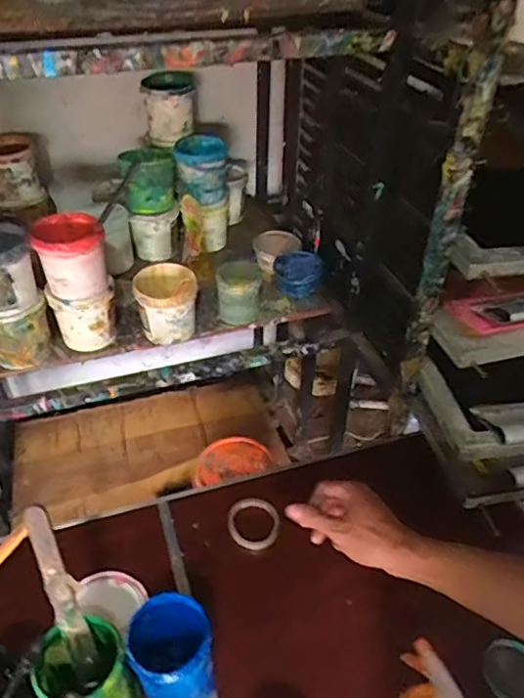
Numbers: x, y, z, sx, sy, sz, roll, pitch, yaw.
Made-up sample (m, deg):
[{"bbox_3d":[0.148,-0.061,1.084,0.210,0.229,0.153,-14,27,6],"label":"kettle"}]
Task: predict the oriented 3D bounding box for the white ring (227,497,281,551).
[{"bbox_3d":[-0.014,0.292,0.931,0.091,0.015,0.085,1,40,-1],"label":"white ring"}]

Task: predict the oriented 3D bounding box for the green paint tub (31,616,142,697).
[{"bbox_3d":[-0.211,0.402,0.670,0.096,0.132,0.109,-22,46,-26],"label":"green paint tub"}]

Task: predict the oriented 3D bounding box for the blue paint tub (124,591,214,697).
[{"bbox_3d":[-0.114,0.387,0.698,0.094,0.156,0.099,1,40,-1],"label":"blue paint tub"}]

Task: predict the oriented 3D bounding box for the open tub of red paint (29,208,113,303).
[{"bbox_3d":[-0.362,-0.172,1.057,0.122,0.135,0.139,-14,43,-18],"label":"open tub of red paint"}]

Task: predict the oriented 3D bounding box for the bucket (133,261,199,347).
[{"bbox_3d":[-0.196,-0.096,1.136,0.121,0.133,0.125,-6,41,-9],"label":"bucket"}]

